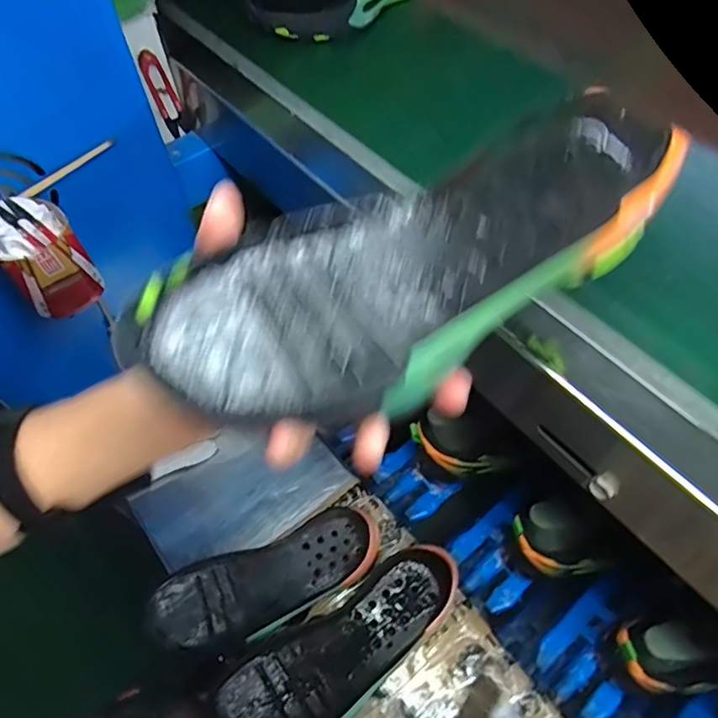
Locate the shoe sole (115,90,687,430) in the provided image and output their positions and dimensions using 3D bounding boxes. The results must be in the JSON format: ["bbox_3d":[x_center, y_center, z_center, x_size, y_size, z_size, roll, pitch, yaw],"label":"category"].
[{"bbox_3d":[0.036,-0.049,0.262,0.278,0.039,0.104,-27,59,-10],"label":"shoe sole"}]

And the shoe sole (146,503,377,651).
[{"bbox_3d":[-0.098,0.246,0.600,0.243,0.048,0.092,-20,58,-11],"label":"shoe sole"}]

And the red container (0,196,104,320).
[{"bbox_3d":[-0.283,-0.092,0.484,0.069,0.105,0.071,-37,62,-21],"label":"red container"}]

